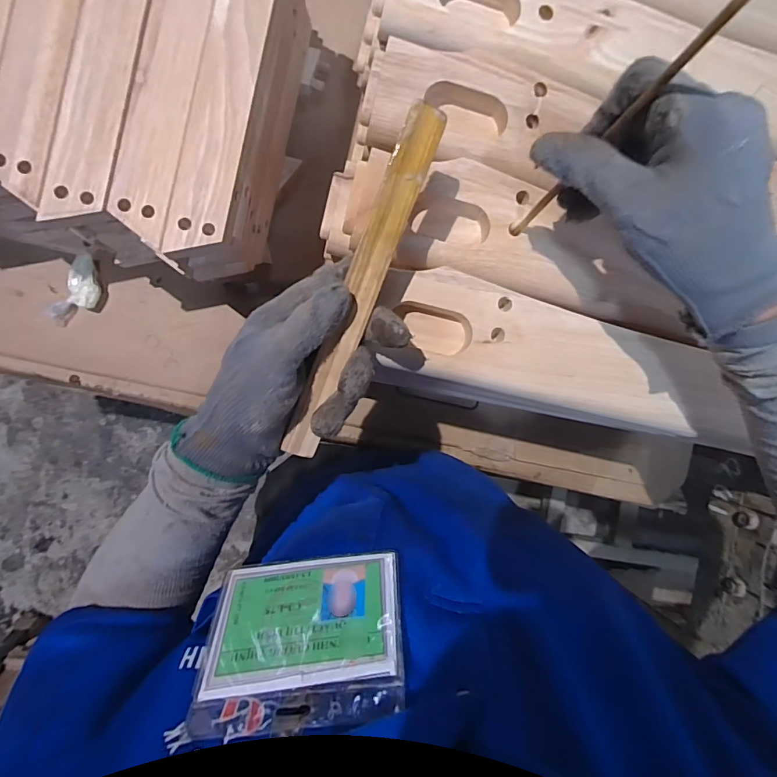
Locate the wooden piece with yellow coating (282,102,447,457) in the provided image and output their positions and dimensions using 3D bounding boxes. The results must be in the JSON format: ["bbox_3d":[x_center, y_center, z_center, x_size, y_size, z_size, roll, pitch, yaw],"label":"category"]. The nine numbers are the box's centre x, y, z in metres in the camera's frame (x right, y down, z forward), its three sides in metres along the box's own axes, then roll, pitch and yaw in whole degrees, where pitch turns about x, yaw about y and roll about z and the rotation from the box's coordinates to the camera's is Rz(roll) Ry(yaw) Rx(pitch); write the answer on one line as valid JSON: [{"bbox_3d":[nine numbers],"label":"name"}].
[{"bbox_3d":[-0.017,-0.056,0.265,0.020,0.005,0.212,22,100,-7],"label":"wooden piece with yellow coating"}]

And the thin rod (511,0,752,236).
[{"bbox_3d":[0.104,-0.120,0.223,0.006,0.185,0.007,45,79,-2],"label":"thin rod"}]

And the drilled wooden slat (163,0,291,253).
[{"bbox_3d":[-0.123,-0.246,0.361,0.045,0.025,0.281,13,90,-7],"label":"drilled wooden slat"}]

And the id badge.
[{"bbox_3d":[-0.043,0.124,0.229,0.099,0.081,0.004,-8,126,2],"label":"id badge"}]

